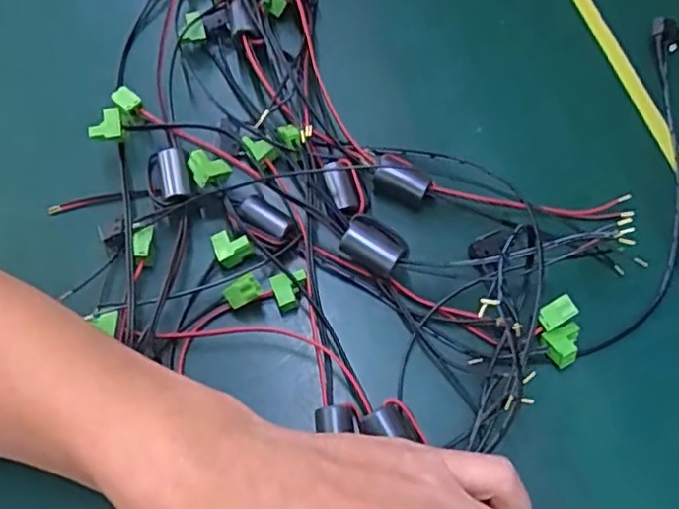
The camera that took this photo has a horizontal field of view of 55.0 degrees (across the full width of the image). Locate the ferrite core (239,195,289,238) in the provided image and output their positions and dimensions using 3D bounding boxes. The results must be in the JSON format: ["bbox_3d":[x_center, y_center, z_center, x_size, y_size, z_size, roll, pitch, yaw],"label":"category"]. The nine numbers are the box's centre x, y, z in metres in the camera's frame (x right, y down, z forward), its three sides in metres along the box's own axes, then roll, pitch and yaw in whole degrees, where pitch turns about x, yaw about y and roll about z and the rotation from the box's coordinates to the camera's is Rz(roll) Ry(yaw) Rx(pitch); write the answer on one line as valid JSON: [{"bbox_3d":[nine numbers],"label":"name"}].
[{"bbox_3d":[-0.037,-0.020,0.330,0.026,0.009,0.013,32,72,14],"label":"ferrite core"}]

